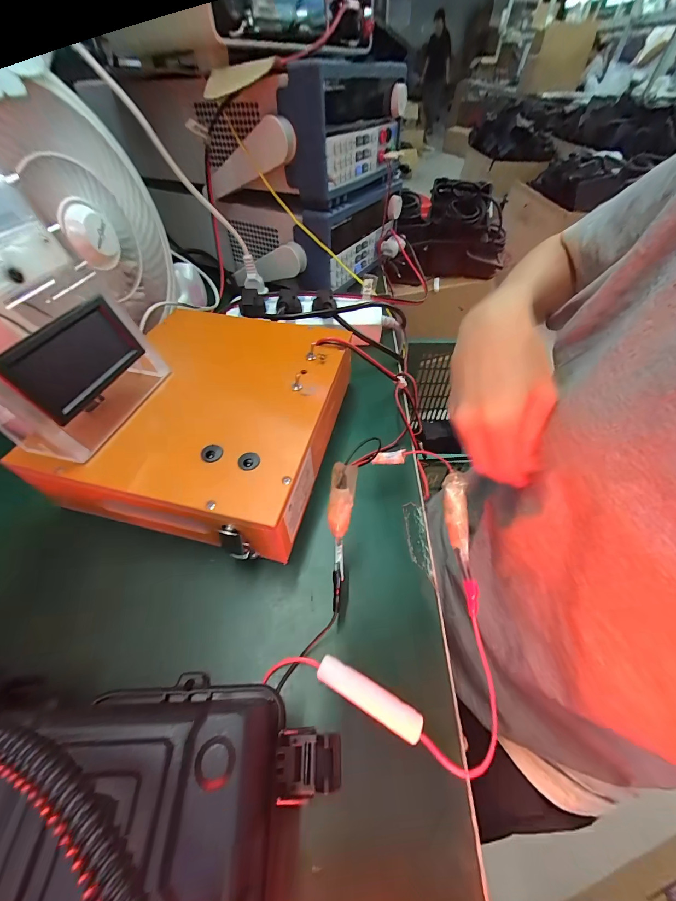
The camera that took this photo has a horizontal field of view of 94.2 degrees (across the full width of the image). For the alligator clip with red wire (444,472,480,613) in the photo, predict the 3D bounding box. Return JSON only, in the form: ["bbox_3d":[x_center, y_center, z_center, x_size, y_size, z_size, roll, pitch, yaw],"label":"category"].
[{"bbox_3d":[0.074,0.044,0.193,0.013,0.009,0.063,1,69,0],"label":"alligator clip with red wire"}]

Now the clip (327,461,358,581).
[{"bbox_3d":[0.002,0.039,0.182,0.014,0.007,0.064,4,95,2],"label":"clip"}]

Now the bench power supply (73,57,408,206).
[{"bbox_3d":[-0.089,-0.398,0.387,0.270,0.094,0.245,22,54,17],"label":"bench power supply"}]

